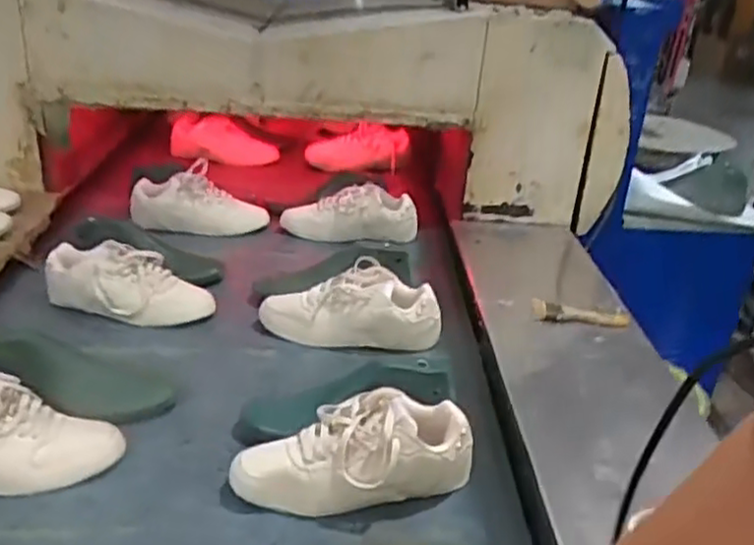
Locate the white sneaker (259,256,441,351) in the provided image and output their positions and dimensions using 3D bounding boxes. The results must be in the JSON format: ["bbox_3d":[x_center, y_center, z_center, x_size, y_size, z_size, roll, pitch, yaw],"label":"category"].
[{"bbox_3d":[-0.040,0.049,1.033,0.260,0.090,0.098,5,25,-1],"label":"white sneaker"}]

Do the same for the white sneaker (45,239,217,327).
[{"bbox_3d":[-0.370,0.015,1.057,0.254,0.078,0.098,14,27,19],"label":"white sneaker"}]

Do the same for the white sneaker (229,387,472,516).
[{"bbox_3d":[-0.025,0.197,0.767,0.253,0.095,0.099,-11,27,-4],"label":"white sneaker"}]

